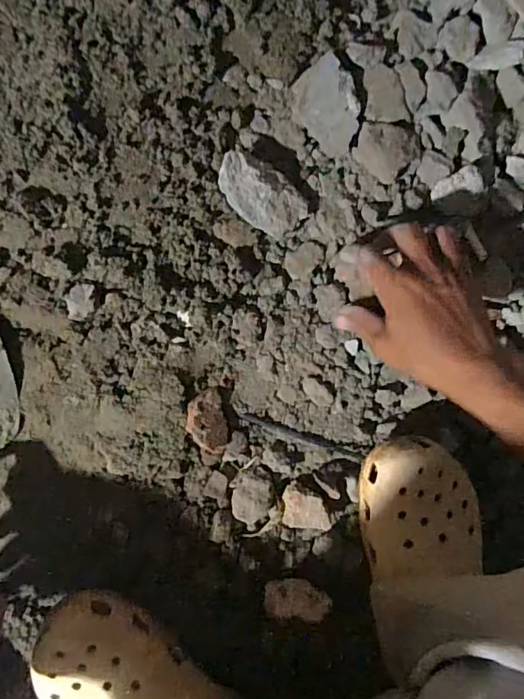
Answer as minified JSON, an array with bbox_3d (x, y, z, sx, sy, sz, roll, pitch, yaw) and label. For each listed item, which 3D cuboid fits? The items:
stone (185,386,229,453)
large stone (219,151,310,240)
[{"bbox_3d":[-0.049,0.067,0.443,0.033,0.016,0.058,-15,96,-8],"label":"stone"},{"bbox_3d":[0.000,-0.138,0.436,0.081,0.021,0.052,45,87,-9],"label":"large stone"}]

